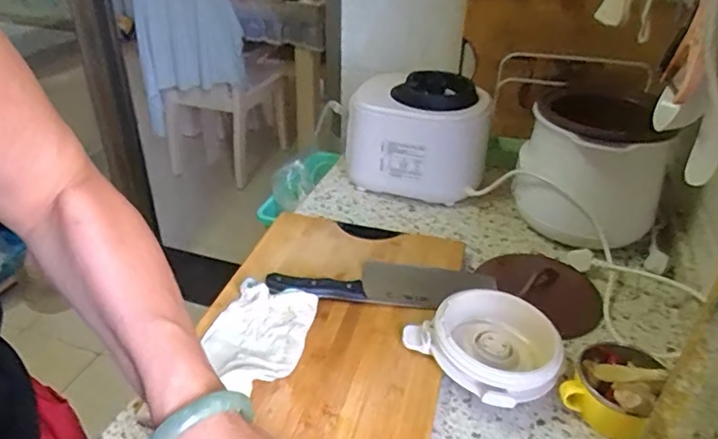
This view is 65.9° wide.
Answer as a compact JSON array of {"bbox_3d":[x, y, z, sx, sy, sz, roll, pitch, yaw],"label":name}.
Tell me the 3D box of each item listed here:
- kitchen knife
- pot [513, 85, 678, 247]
[{"bbox_3d":[0.030,0.079,0.723,0.287,0.023,0.077,3,33,2],"label":"kitchen knife"},{"bbox_3d":[0.368,-0.088,0.872,0.232,0.203,0.212,-26,42,-34],"label":"pot"}]

